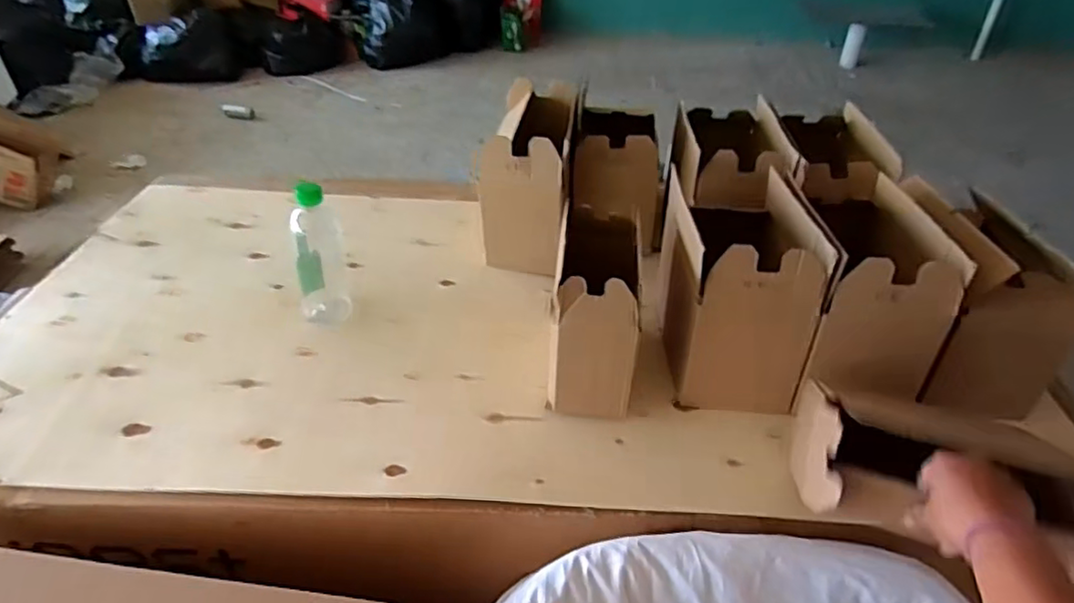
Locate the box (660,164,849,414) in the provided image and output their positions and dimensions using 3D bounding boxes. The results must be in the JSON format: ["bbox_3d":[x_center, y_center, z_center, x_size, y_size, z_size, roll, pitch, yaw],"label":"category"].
[{"bbox_3d":[0.240,-0.021,0.779,0.142,0.215,0.231,1,39,0],"label":"box"}]

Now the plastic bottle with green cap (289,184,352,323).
[{"bbox_3d":[-0.298,-0.069,0.844,0.067,0.193,0.080,-11,41,-14],"label":"plastic bottle with green cap"}]

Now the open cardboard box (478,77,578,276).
[{"bbox_3d":[-0.010,-0.204,1.005,0.132,0.204,0.284,5,39,4],"label":"open cardboard box"}]

